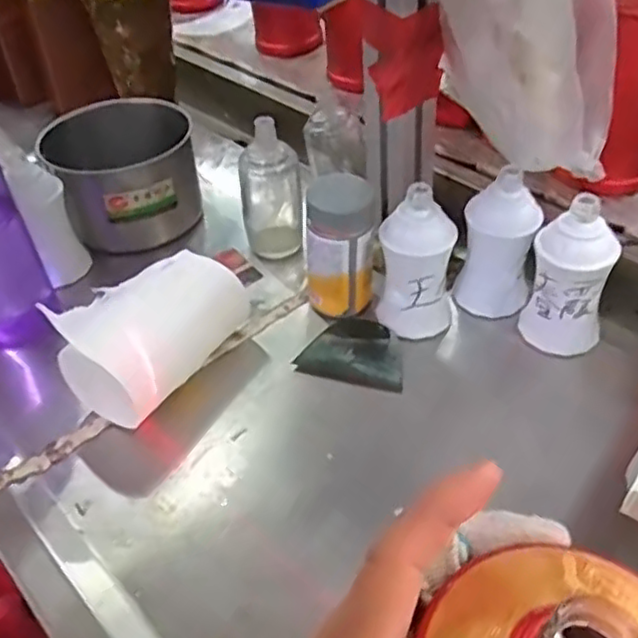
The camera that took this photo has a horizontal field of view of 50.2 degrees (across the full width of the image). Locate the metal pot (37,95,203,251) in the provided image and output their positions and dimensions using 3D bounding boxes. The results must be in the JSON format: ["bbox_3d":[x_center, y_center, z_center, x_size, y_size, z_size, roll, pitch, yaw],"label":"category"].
[{"bbox_3d":[-0.183,-0.134,0.644,0.117,0.096,0.110,-2,46,2],"label":"metal pot"}]

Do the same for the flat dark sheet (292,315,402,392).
[{"bbox_3d":[0.029,0.023,0.533,0.081,0.015,0.061,13,48,16],"label":"flat dark sheet"}]

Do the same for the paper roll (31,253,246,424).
[{"bbox_3d":[-0.131,0.011,0.517,0.093,0.064,0.136,25,52,25],"label":"paper roll"}]

